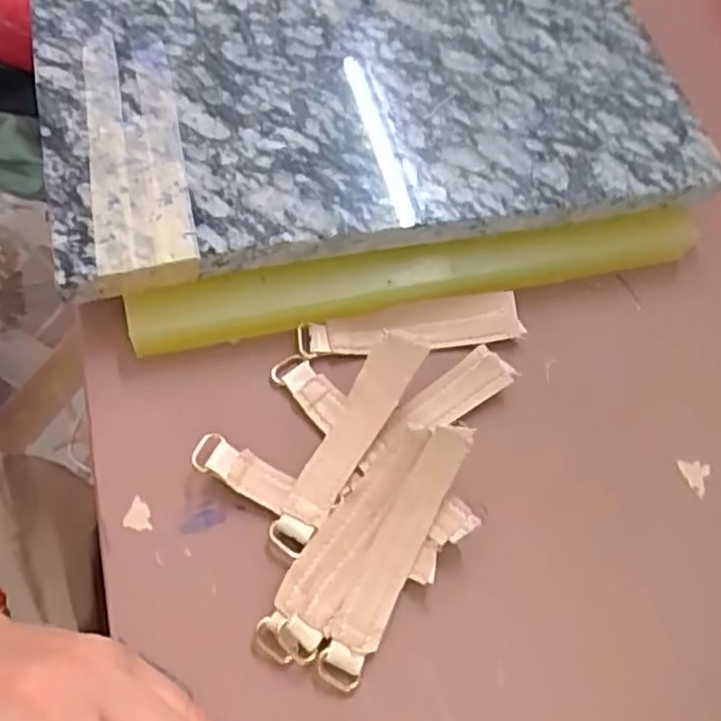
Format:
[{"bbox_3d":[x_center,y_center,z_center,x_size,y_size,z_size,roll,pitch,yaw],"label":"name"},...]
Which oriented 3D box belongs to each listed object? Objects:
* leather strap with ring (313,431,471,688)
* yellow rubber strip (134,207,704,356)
[{"bbox_3d":[0.012,0.069,0.255,0.018,0.021,0.093,27,63,8],"label":"leather strap with ring"},{"bbox_3d":[0.028,-0.039,0.312,0.250,0.017,0.021,-10,64,-12],"label":"yellow rubber strip"}]

